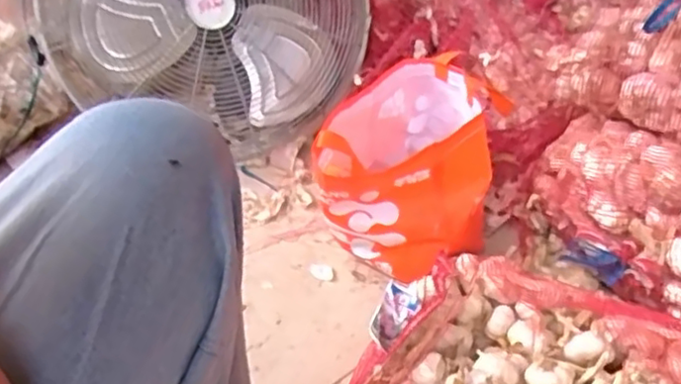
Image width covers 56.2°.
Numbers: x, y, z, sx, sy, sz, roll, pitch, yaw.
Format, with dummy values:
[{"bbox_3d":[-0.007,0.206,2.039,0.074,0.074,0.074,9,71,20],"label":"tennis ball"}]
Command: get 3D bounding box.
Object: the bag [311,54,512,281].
[{"bbox_3d":[0.091,-0.040,0.895,0.220,0.229,0.216,4,38,4],"label":"bag"}]

